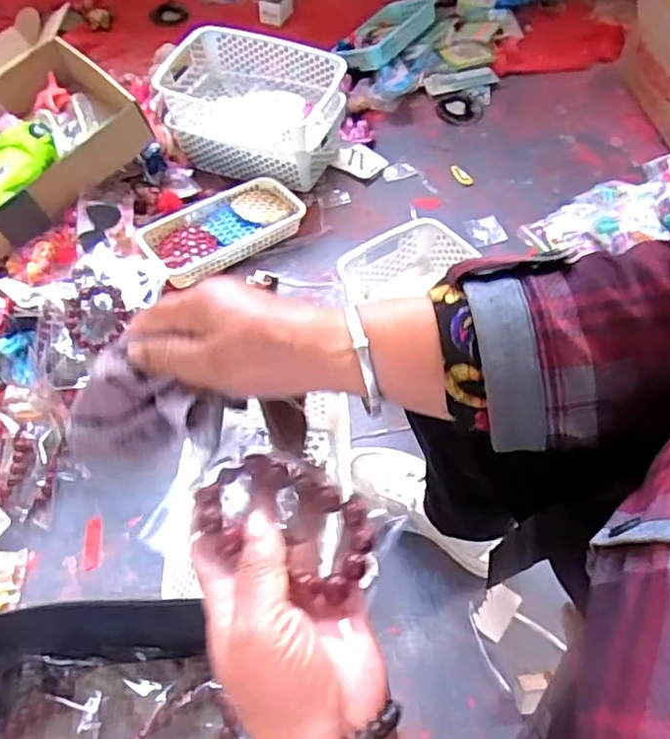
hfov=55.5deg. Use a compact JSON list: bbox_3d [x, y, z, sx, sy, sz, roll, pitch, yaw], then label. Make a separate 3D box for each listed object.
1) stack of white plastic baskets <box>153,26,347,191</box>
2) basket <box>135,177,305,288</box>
[{"bbox_3d":[-0.151,-0.458,1.136,0.306,0.181,0.212,14,56,9],"label":"stack of white plastic baskets"},{"bbox_3d":[-0.189,-0.235,1.068,0.270,0.044,0.139,-31,61,-21],"label":"basket"}]

